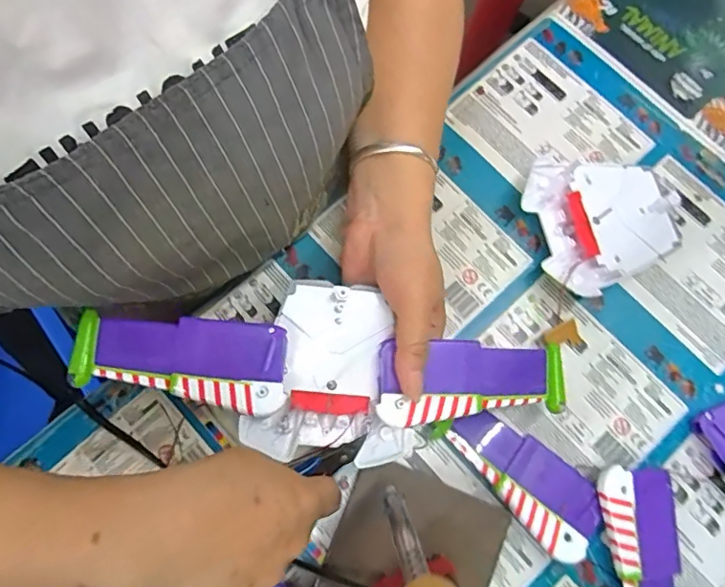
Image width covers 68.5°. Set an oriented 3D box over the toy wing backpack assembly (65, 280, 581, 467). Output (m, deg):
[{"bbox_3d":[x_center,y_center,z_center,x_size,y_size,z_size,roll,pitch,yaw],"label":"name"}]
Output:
[{"bbox_3d":[-0.020,0.050,0.332,0.287,0.031,0.101,6,76,-7],"label":"toy wing backpack assembly"}]

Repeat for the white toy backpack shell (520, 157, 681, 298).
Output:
[{"bbox_3d":[0.181,-0.057,0.393,0.115,0.027,0.098,-16,76,-5],"label":"white toy backpack shell"}]

